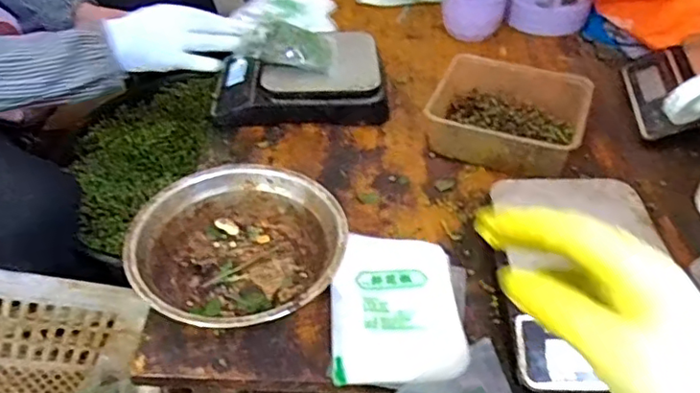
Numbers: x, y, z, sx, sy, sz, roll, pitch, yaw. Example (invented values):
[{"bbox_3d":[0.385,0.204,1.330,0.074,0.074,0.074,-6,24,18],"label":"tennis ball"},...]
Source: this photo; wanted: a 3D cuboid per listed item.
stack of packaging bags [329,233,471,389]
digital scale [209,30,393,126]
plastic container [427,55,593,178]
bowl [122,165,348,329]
[{"bbox_3d":[0.044,0.098,0.540,0.115,0.014,0.155,3,44,4],"label":"stack of packaging bags"},{"bbox_3d":[-0.062,-0.152,0.766,0.218,0.061,0.140,-3,44,-1],"label":"digital scale"},{"bbox_3d":[0.183,-0.094,0.709,0.172,0.057,0.150,16,47,17],"label":"plastic container"},{"bbox_3d":[-0.098,0.055,0.552,0.183,0.063,0.181,-1,44,1],"label":"bowl"}]

